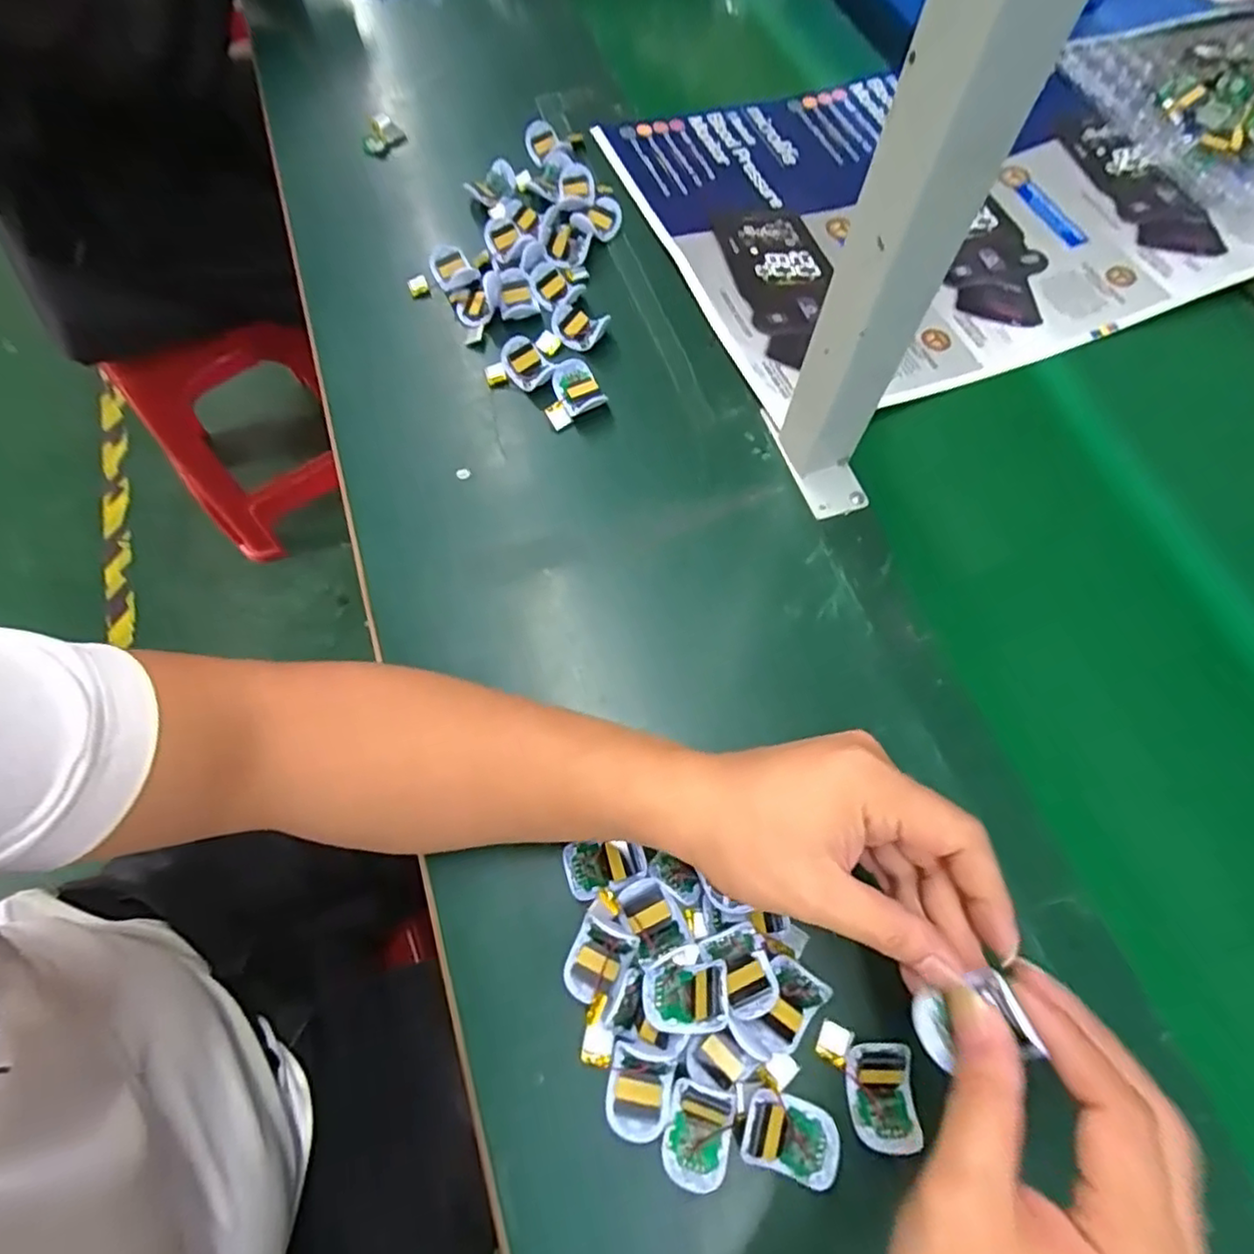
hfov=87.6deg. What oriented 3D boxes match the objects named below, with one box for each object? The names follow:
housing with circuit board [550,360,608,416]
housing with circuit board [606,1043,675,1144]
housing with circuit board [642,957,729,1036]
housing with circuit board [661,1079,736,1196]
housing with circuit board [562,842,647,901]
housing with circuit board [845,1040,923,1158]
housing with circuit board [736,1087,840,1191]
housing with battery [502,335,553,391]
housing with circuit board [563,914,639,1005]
[{"bbox_3d":[-0.037,-0.173,0.468,0.028,0.015,0.040,-27,70,-11],"label":"housing with circuit board"},{"bbox_3d":[0.006,0.224,0.314,0.031,0.011,0.036,8,67,3],"label":"housing with circuit board"},{"bbox_3d":[0.028,0.180,0.317,0.038,0.023,0.032,-1,67,0],"label":"housing with circuit board"},{"bbox_3d":[0.034,0.235,0.301,0.030,0.013,0.041,12,67,5],"label":"housing with circuit board"},{"bbox_3d":[-0.012,0.126,0.348,0.041,0.016,0.027,-15,68,-6],"label":"housing with circuit board"},{"bbox_3d":[0.120,0.220,0.309,0.029,0.013,0.043,-1,67,-1],"label":"housing with circuit board"},{"bbox_3d":[0.075,0.236,0.302,0.044,0.011,0.030,17,68,7],"label":"housing with circuit board"},{"bbox_3d":[-0.074,-0.195,0.481,0.030,0.011,0.041,-25,69,-10],"label":"housing with battery"},{"bbox_3d":[-0.015,0.170,0.331,0.030,0.012,0.037,20,68,8],"label":"housing with circuit board"}]

